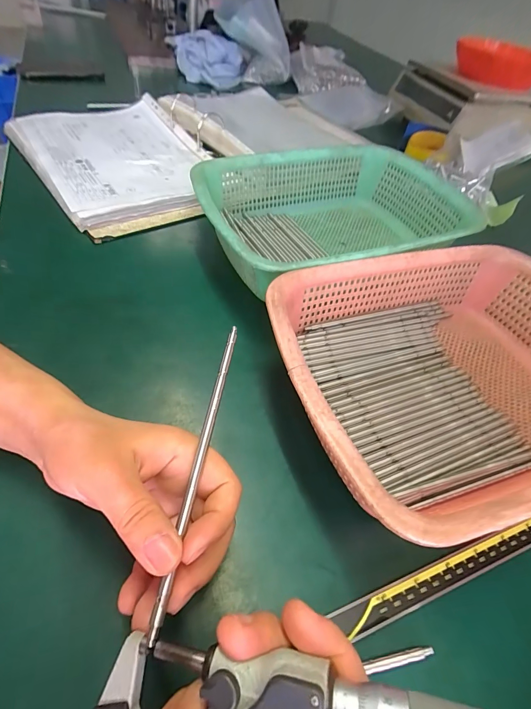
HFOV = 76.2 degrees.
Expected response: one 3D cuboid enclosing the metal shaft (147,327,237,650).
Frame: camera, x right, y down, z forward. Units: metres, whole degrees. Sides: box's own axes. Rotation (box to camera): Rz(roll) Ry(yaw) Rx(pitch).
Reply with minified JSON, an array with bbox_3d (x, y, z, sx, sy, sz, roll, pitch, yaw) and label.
[{"bbox_3d":[-0.034,0.052,0.182,0.005,0.006,0.162,10,57,1],"label":"metal shaft"}]

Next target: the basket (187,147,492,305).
[{"bbox_3d":[0.072,-0.155,0.410,0.287,0.088,0.223,-12,54,-16],"label":"basket"}]

